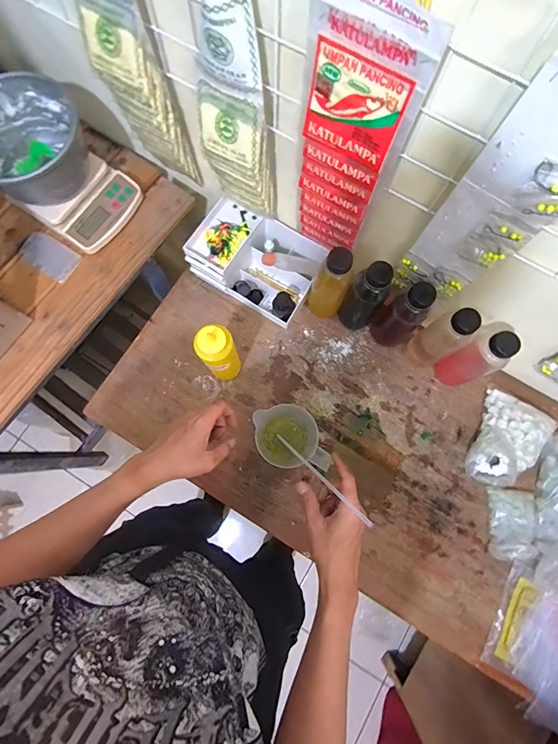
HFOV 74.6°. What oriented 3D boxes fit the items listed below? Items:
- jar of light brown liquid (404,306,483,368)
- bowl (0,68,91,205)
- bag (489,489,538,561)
[{"bbox_3d":[0.276,-0.053,0.641,0.054,0.184,0.061,-37,81,-8],"label":"jar of light brown liquid"},{"bbox_3d":[-0.403,-0.361,0.601,0.177,0.106,0.186,0,78,-1],"label":"bowl"},{"bbox_3d":[0.410,0.268,0.638,0.070,0.054,0.116,9,78,1],"label":"bag"}]

